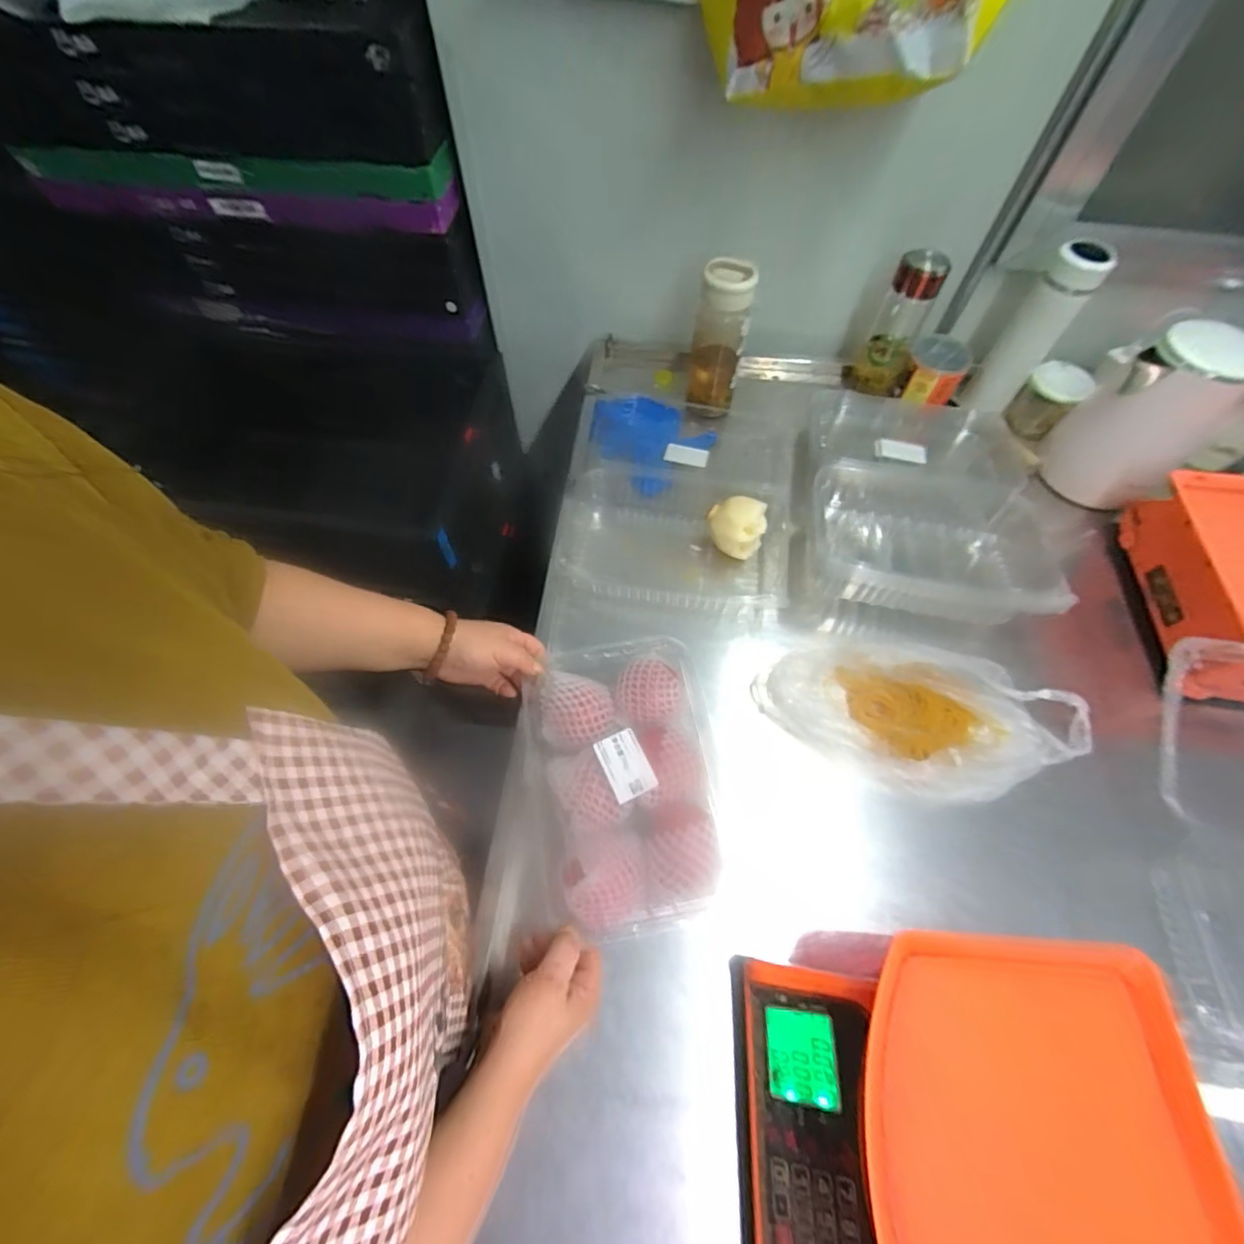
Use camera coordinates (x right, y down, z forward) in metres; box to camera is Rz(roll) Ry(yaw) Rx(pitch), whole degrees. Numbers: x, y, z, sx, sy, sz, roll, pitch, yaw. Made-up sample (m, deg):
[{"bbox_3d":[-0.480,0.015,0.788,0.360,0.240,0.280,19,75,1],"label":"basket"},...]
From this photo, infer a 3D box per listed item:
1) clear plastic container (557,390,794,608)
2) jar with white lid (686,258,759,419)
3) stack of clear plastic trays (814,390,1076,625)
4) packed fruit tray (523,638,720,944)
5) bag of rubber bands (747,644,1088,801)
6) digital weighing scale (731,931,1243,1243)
[{"bbox_3d":[0.078,-0.177,0.744,0.318,0.085,0.366,9,59,5],"label":"clear plastic container"},{"bbox_3d":[0.135,-0.398,0.765,0.071,0.190,0.071,0,59,0],"label":"jar with white lid"},{"bbox_3d":[0.402,-0.156,0.720,0.288,0.112,0.362,12,60,7],"label":"stack of clear plastic trays"},{"bbox_3d":[0.003,0.154,0.534,0.173,0.090,0.260,-9,59,-6],"label":"packed fruit tray"},{"bbox_3d":[0.317,0.106,0.585,0.338,0.045,0.159,11,60,6],"label":"bag of rubber bands"},{"bbox_3d":[0.237,0.377,0.372,0.282,0.156,0.285,3,59,1],"label":"digital weighing scale"}]

